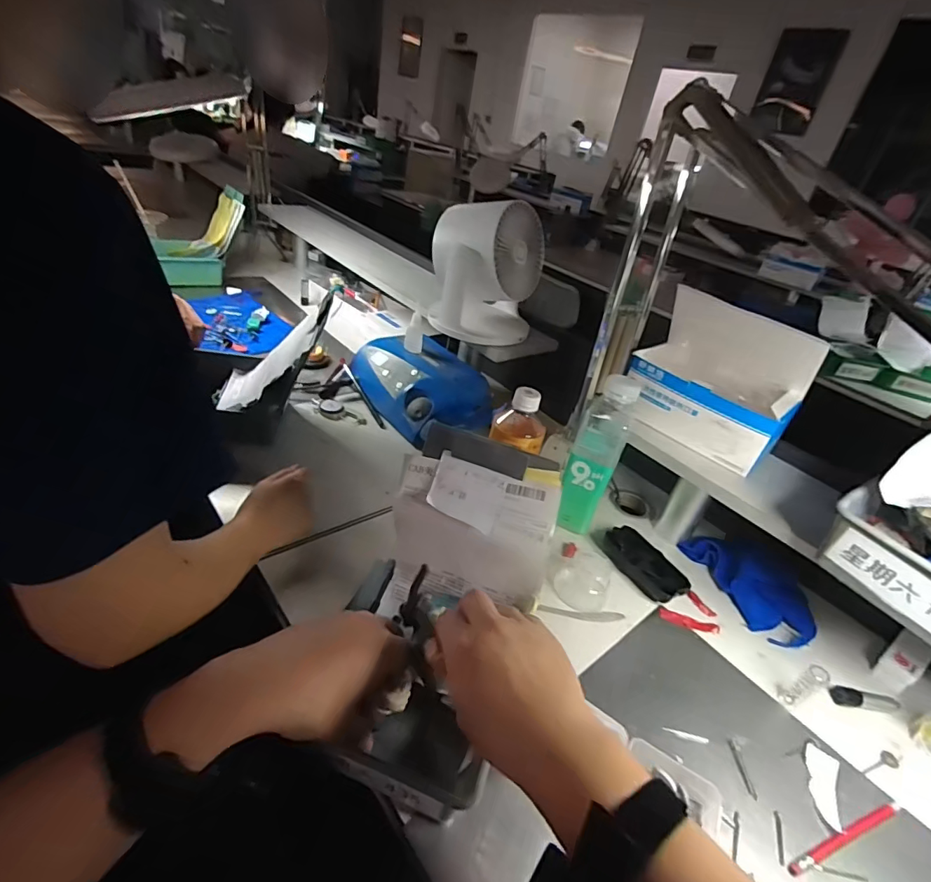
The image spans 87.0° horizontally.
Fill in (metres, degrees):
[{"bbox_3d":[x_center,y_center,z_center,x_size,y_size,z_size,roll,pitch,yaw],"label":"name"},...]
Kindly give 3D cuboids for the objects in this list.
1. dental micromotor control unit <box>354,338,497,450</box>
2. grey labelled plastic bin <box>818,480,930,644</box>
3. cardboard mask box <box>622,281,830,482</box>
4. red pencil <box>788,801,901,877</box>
[{"bbox_3d":[-0.073,-0.101,0.842,0.181,0.086,0.252,-14,42,-27],"label":"dental micromotor control unit"},{"bbox_3d":[0.430,0.116,0.447,0.140,0.065,0.163,-12,40,-32],"label":"grey labelled plastic bin"},{"bbox_3d":[0.317,-0.080,0.621,0.198,0.159,0.098,32,38,28],"label":"cardboard mask box"},{"bbox_3d":[0.321,0.325,0.406,0.147,0.013,0.011,-4,36,-23],"label":"red pencil"}]

